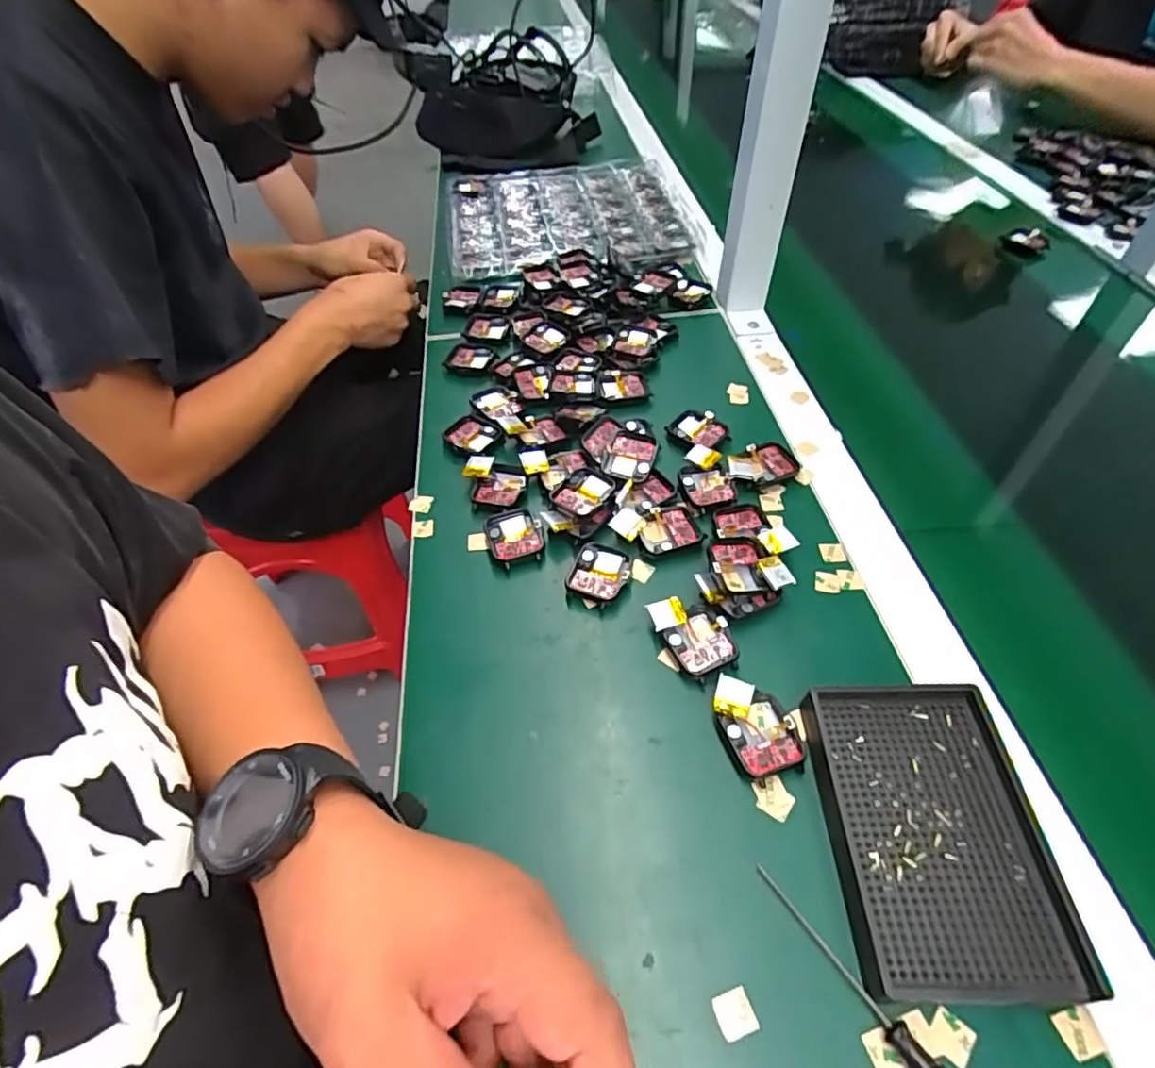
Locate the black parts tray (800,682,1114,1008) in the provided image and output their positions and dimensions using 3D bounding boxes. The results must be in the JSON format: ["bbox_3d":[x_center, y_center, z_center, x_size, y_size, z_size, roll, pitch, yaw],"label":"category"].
[{"bbox_3d":[0.172,0.142,0.297,0.096,0.020,0.135,-1,50,2],"label":"black parts tray"}]

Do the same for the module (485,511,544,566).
[{"bbox_3d":[-0.044,0.004,0.433,0.037,0.013,0.043,-11,50,-6],"label":"module"}]

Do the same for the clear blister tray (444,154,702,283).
[{"bbox_3d":[-0.016,-0.383,0.747,0.279,0.024,0.277,-6,50,-1],"label":"clear blister tray"}]

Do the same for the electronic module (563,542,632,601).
[{"bbox_3d":[0.014,0.027,0.410,0.038,0.011,0.040,14,52,15],"label":"electronic module"}]

